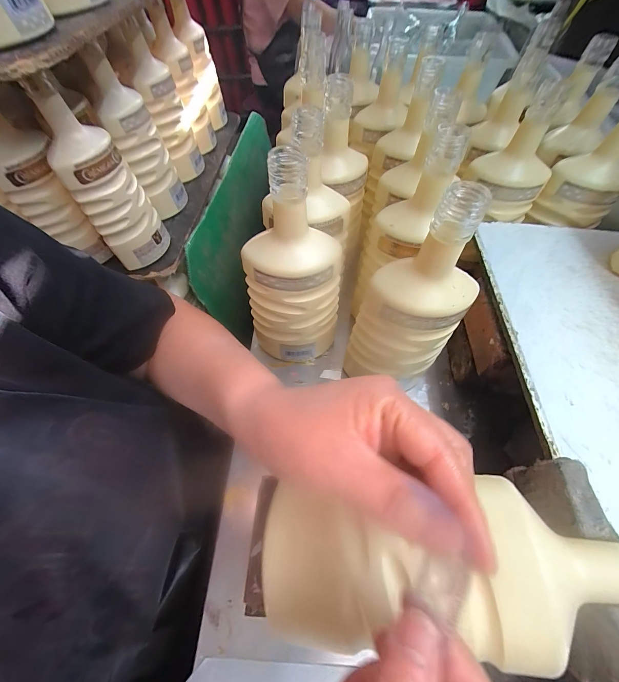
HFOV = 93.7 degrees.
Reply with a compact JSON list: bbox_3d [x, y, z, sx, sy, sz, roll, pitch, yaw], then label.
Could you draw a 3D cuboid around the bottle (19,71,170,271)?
[{"bbox_3d":[-0.276,-0.210,0.399,0.079,0.218,0.065,-20,60,-9],"label":"bottle"}]

